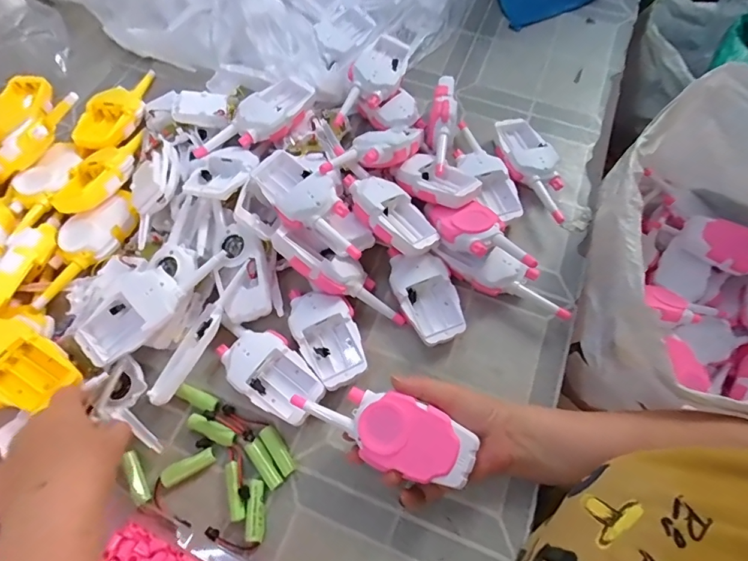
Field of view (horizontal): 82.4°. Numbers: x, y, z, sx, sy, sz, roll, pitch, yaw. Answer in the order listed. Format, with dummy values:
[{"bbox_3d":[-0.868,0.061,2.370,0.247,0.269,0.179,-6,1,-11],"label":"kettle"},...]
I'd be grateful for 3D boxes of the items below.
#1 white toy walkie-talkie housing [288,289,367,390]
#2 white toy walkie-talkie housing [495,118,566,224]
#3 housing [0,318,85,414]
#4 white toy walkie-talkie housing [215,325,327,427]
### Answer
[{"bbox_3d":[-0.051,0.054,0.460,0.065,0.027,0.117,-25,68,-12],"label":"white toy walkie-talkie housing"},{"bbox_3d":[0.206,-0.144,0.548,0.064,0.031,0.163,-12,66,-7],"label":"white toy walkie-talkie housing"},{"bbox_3d":[-0.370,0.067,0.423,0.167,0.044,0.065,29,68,12],"label":"housing"},{"bbox_3d":[-0.108,0.094,0.443,0.121,0.027,0.065,37,70,15],"label":"white toy walkie-talkie housing"}]

